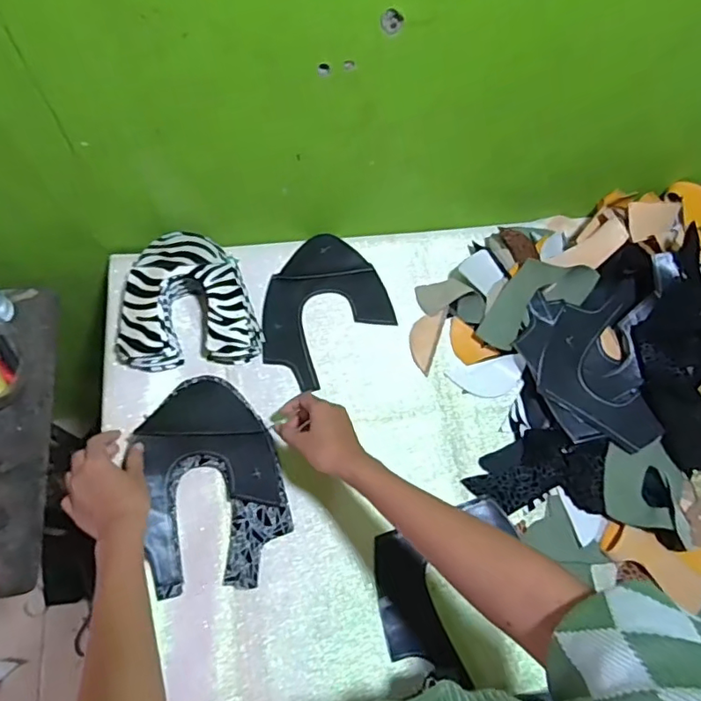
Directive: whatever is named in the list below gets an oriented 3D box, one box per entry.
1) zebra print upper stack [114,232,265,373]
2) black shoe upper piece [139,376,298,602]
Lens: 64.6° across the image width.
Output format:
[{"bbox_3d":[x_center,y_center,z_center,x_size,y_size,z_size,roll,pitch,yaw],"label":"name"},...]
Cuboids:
[{"bbox_3d":[-0.212,-0.065,0.723,0.170,0.074,0.165,-7,69,-6],"label":"zebra print upper stack"},{"bbox_3d":[-0.158,0.148,0.648,0.151,0.047,0.236,-10,69,-7],"label":"black shoe upper piece"}]

